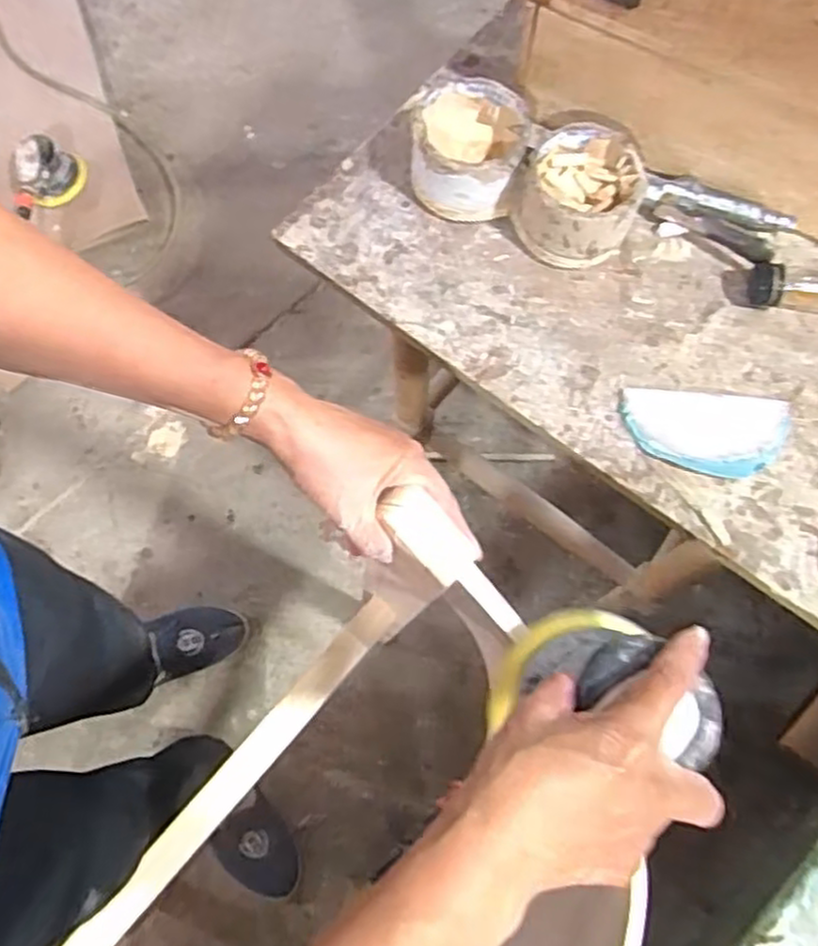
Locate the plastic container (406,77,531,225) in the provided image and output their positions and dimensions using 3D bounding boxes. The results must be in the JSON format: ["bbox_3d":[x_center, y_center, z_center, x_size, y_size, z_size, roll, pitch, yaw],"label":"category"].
[{"bbox_3d":[0.044,-0.238,0.555,0.081,0.063,0.088,15,69,8],"label":"plastic container"}]

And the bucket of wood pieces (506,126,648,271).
[{"bbox_3d":[0.122,-0.202,0.544,0.088,0.061,0.080,0,68,0],"label":"bucket of wood pieces"}]

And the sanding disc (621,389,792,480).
[{"bbox_3d":[0.207,-0.027,0.511,0.114,0.006,0.061,4,68,2],"label":"sanding disc"}]

